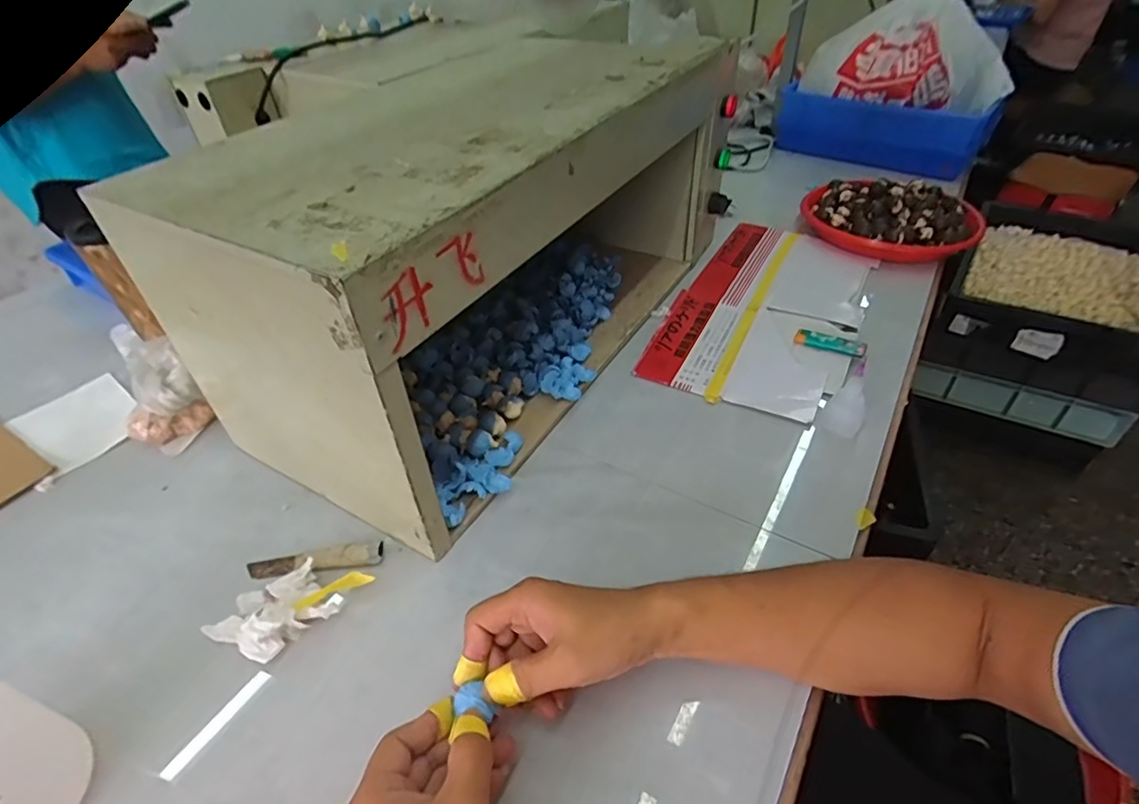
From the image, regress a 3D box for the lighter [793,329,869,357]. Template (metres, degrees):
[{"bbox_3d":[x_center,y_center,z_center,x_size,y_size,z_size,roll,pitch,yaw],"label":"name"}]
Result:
[{"bbox_3d":[0.313,-0.070,0.690,0.079,0.020,0.016,22,48,25],"label":"lighter"}]

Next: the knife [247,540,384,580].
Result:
[{"bbox_3d":[-0.226,0.141,0.510,0.119,0.010,0.024,-4,43,-2],"label":"knife"}]

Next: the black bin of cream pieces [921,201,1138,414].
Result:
[{"bbox_3d":[1.173,-0.262,1.428,0.413,0.202,0.598,22,48,24],"label":"black bin of cream pieces"}]

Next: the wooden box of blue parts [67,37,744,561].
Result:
[{"bbox_3d":[-0.093,-0.191,0.655,0.301,0.281,0.600,21,48,24],"label":"wooden box of blue parts"}]

